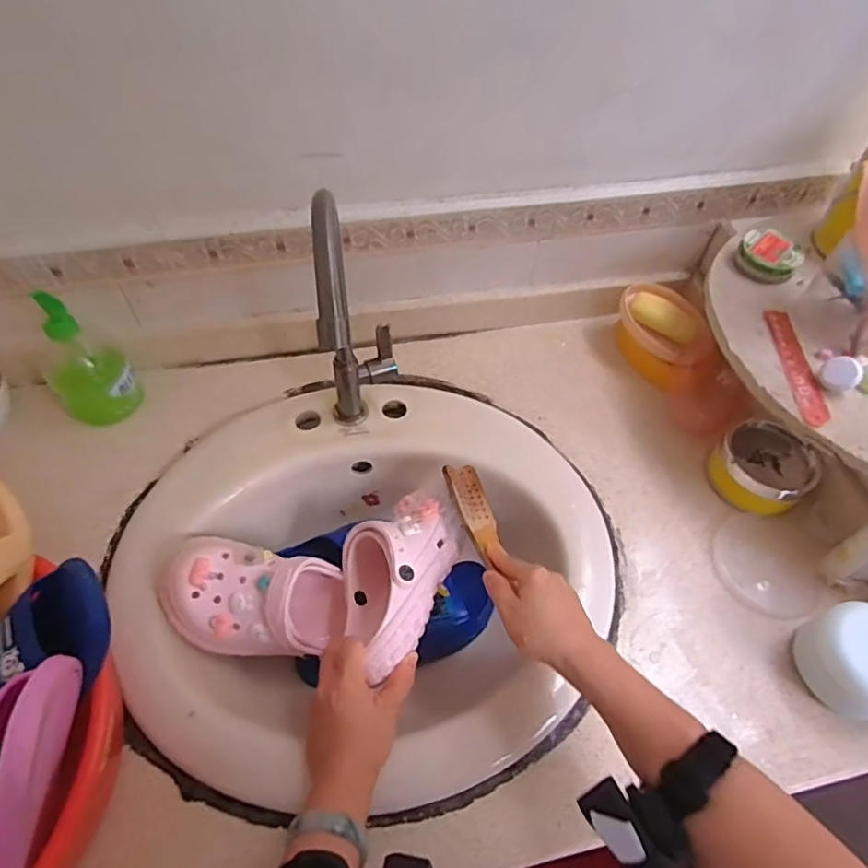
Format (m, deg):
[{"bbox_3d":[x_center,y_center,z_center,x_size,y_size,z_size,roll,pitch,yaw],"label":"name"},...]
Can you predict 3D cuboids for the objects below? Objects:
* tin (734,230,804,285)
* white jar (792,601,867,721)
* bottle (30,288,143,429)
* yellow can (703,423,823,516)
[{"bbox_3d":[0.385,-0.207,0.657,0.065,0.029,0.058,26,56,15],"label":"tin"},{"bbox_3d":[0.379,0.203,0.511,0.083,0.066,0.087,2,54,-2],"label":"white jar"},{"bbox_3d":[-0.386,-0.086,0.622,0.078,0.152,0.072,-24,59,-20],"label":"bottle"},{"bbox_3d":[0.370,0.037,0.644,0.099,0.054,0.093,2,54,-2],"label":"yellow can"}]

